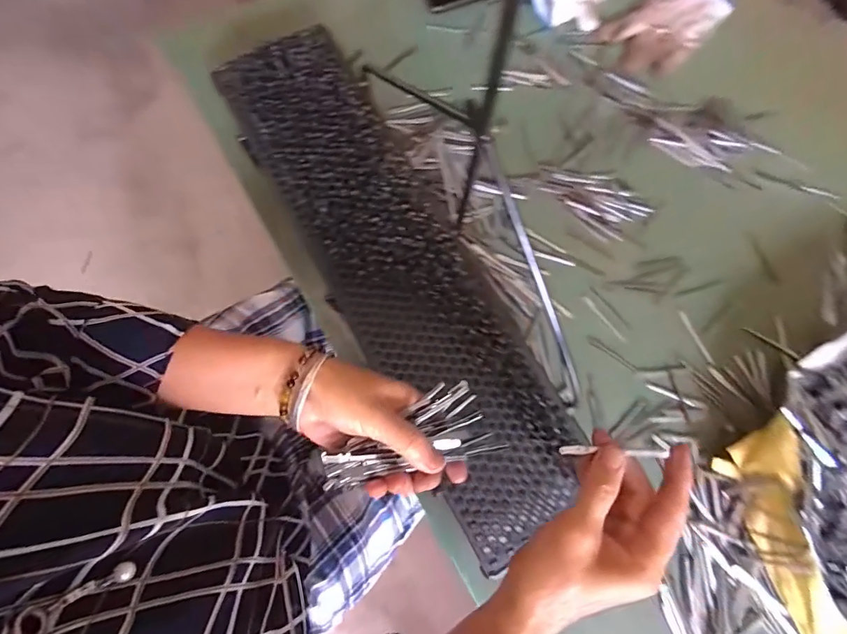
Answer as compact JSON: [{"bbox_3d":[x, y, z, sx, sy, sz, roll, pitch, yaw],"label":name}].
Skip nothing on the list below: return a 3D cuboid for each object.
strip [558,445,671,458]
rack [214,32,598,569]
[{"bbox_3d":[0.128,0.092,0.289,0.067,0.004,0.007,-5,76,23],"label":"strip"},{"bbox_3d":[-0.032,-0.054,0.431,0.145,0.033,0.564,-29,79,-7],"label":"rack"}]

